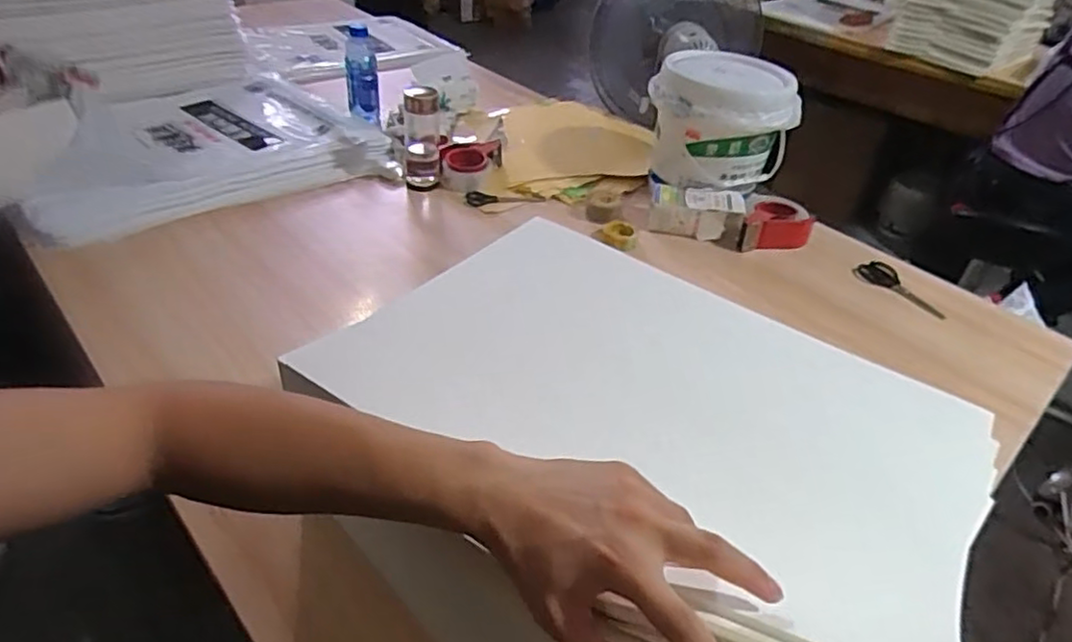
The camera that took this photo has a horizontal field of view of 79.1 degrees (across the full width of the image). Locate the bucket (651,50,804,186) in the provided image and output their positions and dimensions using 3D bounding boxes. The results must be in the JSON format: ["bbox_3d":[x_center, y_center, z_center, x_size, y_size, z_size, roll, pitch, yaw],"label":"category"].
[{"bbox_3d":[0.368,-0.406,1.304,0.276,0.189,0.255,16,40,12],"label":"bucket"}]

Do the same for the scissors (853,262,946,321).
[{"bbox_3d":[0.658,-0.064,1.161,0.161,0.016,0.074,34,46,30],"label":"scissors"}]

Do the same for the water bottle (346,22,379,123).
[{"bbox_3d":[-0.397,-0.564,1.481,0.067,0.225,0.053,-4,2,-12],"label":"water bottle"}]

